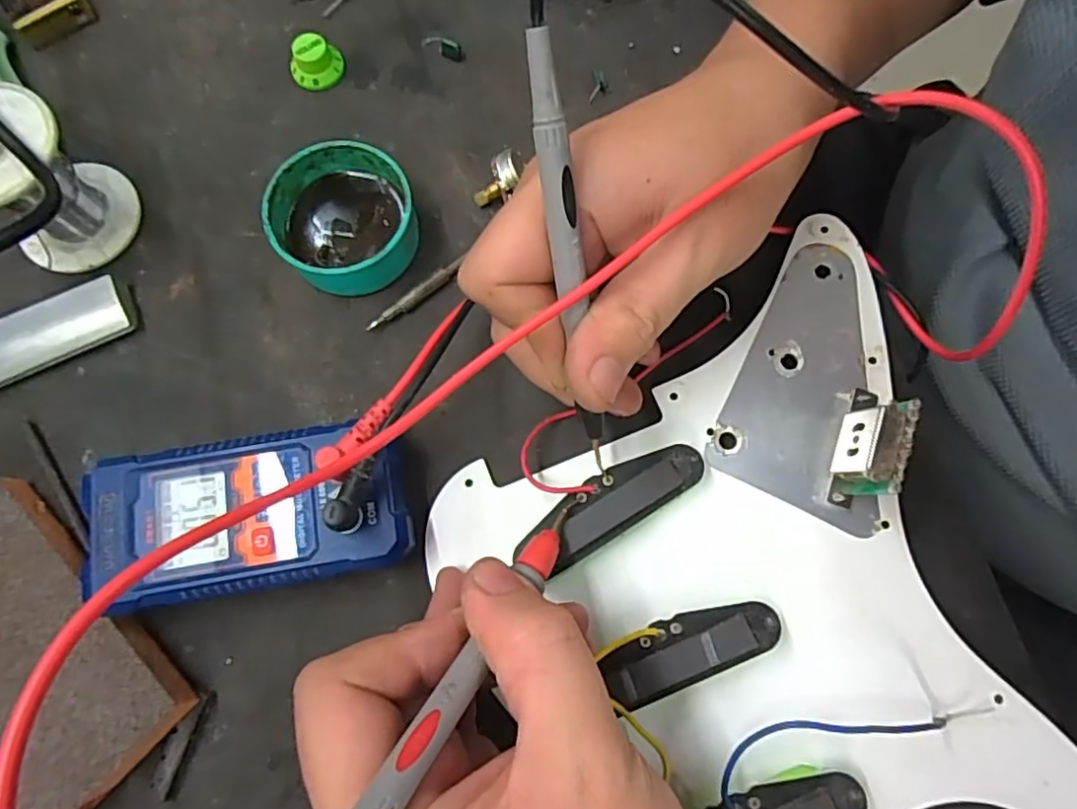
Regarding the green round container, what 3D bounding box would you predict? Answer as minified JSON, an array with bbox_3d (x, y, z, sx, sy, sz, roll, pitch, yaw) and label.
[{"bbox_3d":[-0.085,-0.080,0.268,0.060,0.027,0.056,0,76,0],"label":"green round container"}]

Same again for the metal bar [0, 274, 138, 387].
[{"bbox_3d":[-0.215,-0.027,0.263,0.080,0.012,0.026,-25,77,-6],"label":"metal bar"}]

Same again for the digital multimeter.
[{"bbox_3d":[-0.108,0.042,0.237,0.113,0.027,0.056,-10,76,-3],"label":"digital multimeter"}]

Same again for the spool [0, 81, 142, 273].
[{"bbox_3d":[-0.207,-0.090,0.254,0.050,0.055,0.052,0,76,0],"label":"spool"}]

